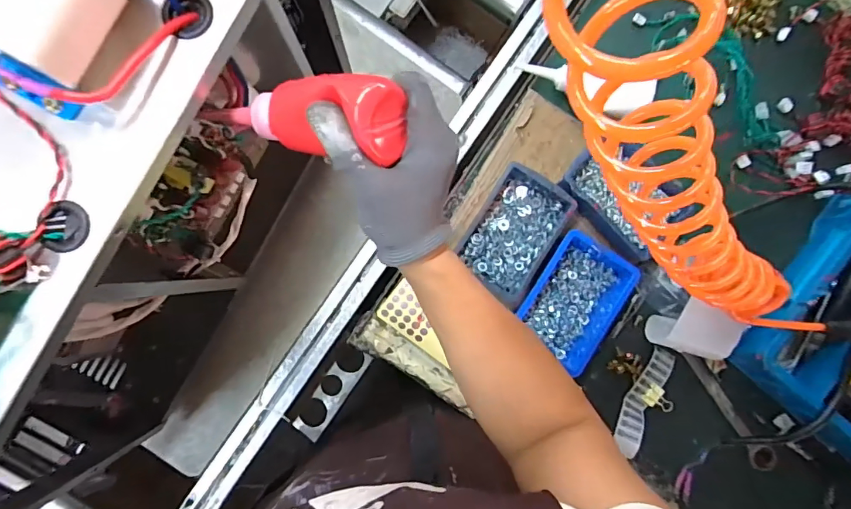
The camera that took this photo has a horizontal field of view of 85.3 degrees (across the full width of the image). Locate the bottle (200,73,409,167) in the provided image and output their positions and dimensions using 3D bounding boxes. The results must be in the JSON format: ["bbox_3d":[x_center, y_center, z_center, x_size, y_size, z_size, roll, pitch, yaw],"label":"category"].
[{"bbox_3d":[-0.078,-0.082,0.284,0.126,0.039,0.044,3,86,19],"label":"bottle"}]

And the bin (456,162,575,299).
[{"bbox_3d":[0.106,-0.028,0.556,0.095,0.046,0.150,33,86,1],"label":"bin"}]

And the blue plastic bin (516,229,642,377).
[{"bbox_3d":[0.177,0.056,0.554,0.105,0.048,0.148,30,86,0],"label":"blue plastic bin"}]

